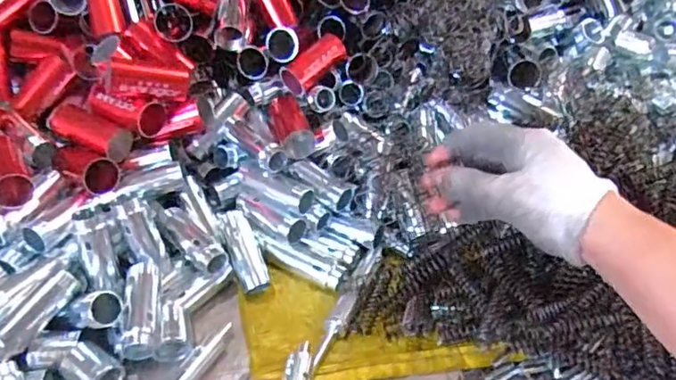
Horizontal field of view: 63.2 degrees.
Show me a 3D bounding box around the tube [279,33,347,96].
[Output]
[{"bbox_3d":[-0.022,-0.118,0.512,0.066,0.026,0.024,-41,54,-6],"label":"tube"}]

